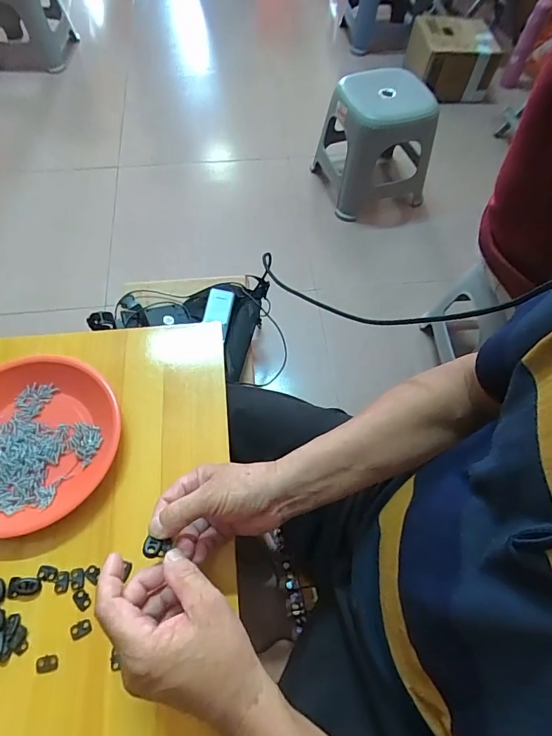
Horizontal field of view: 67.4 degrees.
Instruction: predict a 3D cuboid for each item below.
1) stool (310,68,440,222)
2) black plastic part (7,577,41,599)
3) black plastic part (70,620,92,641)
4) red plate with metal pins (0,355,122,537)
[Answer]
[{"bbox_3d":[0.327,-0.728,1.358,0.324,0.327,0.288,-12,62,-8],"label":"stool"},{"bbox_3d":[-0.240,0.208,0.393,0.029,0.004,0.018,-2,62,-3],"label":"black plastic part"},{"bbox_3d":[-0.180,0.241,0.382,0.018,0.004,0.013,-26,65,-14],"label":"black plastic part"},{"bbox_3d":[-0.267,0.079,0.449,0.190,0.031,0.176,1,61,-1],"label":"red plate with metal pins"}]

